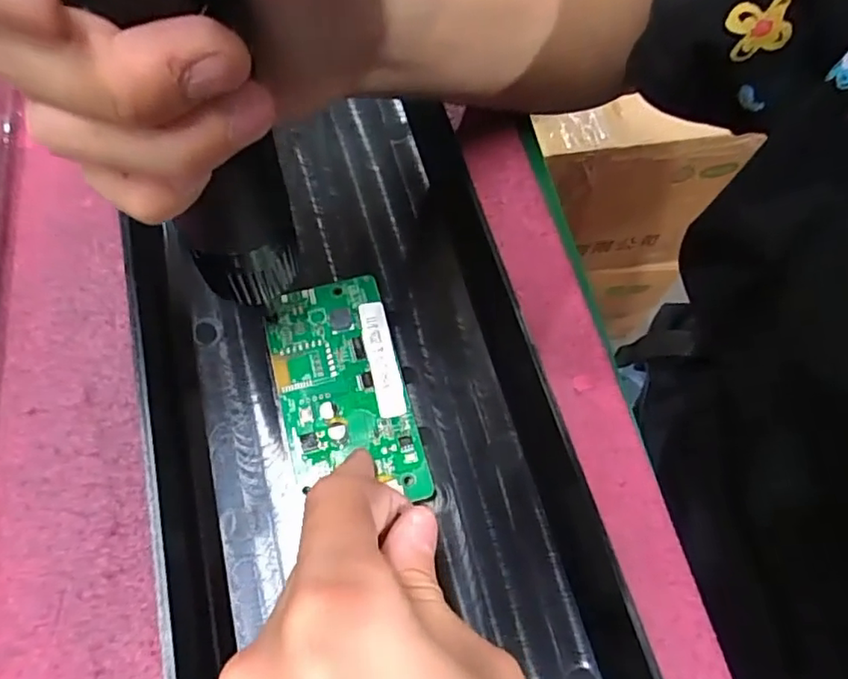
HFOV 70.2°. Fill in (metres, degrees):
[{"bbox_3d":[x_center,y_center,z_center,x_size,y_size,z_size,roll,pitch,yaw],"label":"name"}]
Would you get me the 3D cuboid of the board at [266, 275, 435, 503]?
[{"bbox_3d":[-0.032,0.018,0.233,0.047,0.004,0.090,-13,67,-7],"label":"board"}]

